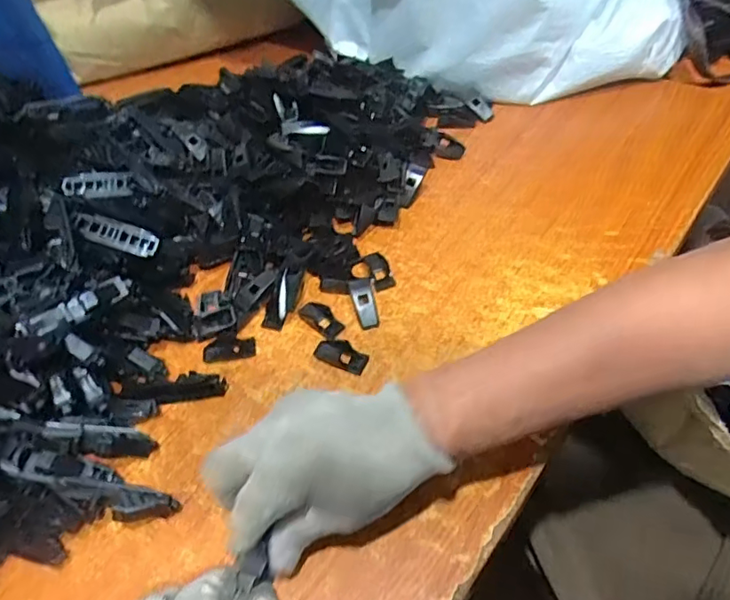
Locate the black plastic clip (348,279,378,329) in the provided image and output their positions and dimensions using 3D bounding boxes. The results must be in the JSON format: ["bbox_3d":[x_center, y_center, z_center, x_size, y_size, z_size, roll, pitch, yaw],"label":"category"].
[{"bbox_3d":[0.000,0.001,0.448,0.021,0.016,0.044,-11,51,-2],"label":"black plastic clip"}]

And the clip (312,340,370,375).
[{"bbox_3d":[-0.018,0.041,0.424,0.042,0.006,0.022,19,56,23],"label":"clip"}]

